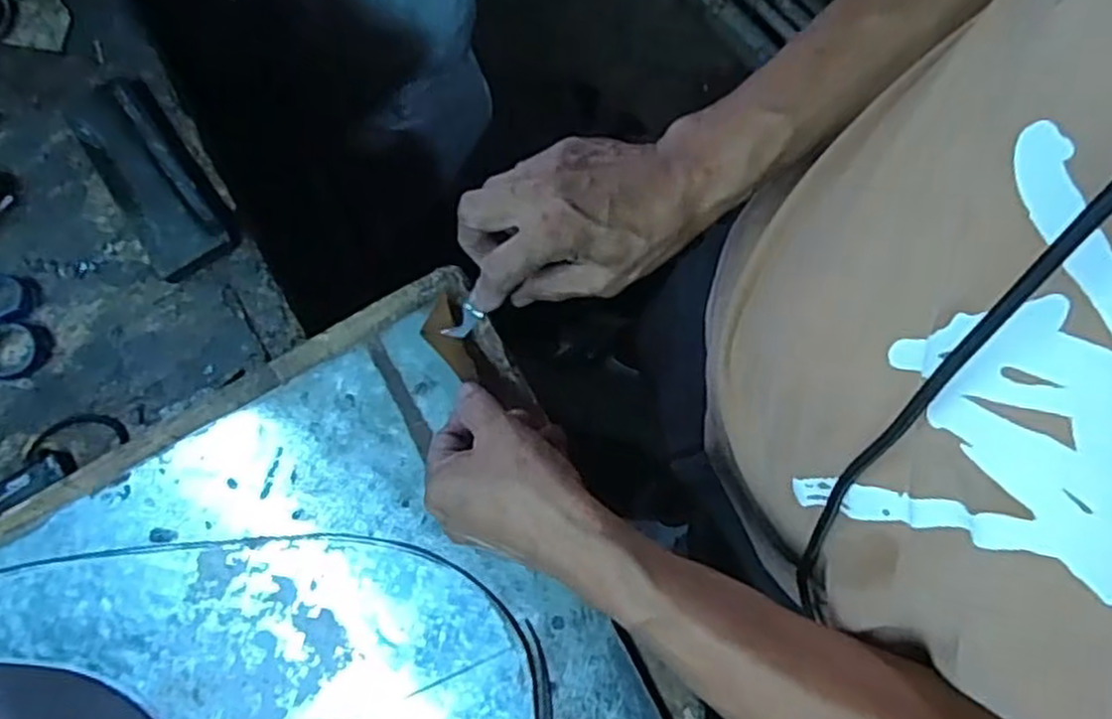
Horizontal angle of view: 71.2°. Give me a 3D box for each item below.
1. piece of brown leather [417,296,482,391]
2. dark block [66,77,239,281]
[{"bbox_3d":[-0.064,-0.010,0.463,0.022,0.009,0.052,-28,93,-7],"label":"piece of brown leather"},{"bbox_3d":[-0.279,-0.128,0.531,0.057,0.013,0.156,-35,82,-8],"label":"dark block"}]

